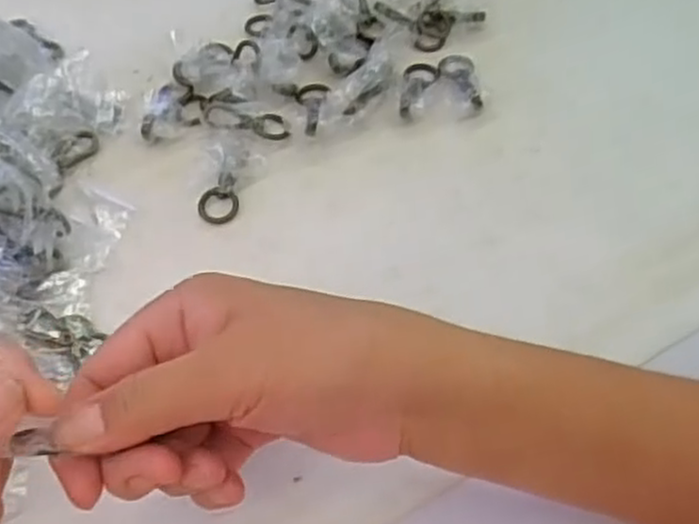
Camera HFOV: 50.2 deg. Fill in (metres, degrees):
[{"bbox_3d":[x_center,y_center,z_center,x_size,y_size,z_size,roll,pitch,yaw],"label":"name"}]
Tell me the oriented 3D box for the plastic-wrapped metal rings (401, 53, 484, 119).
[{"bbox_3d":[0.054,-0.111,0.454,0.051,0.013,0.049,0,60,0],"label":"plastic-wrapped metal rings"}]

